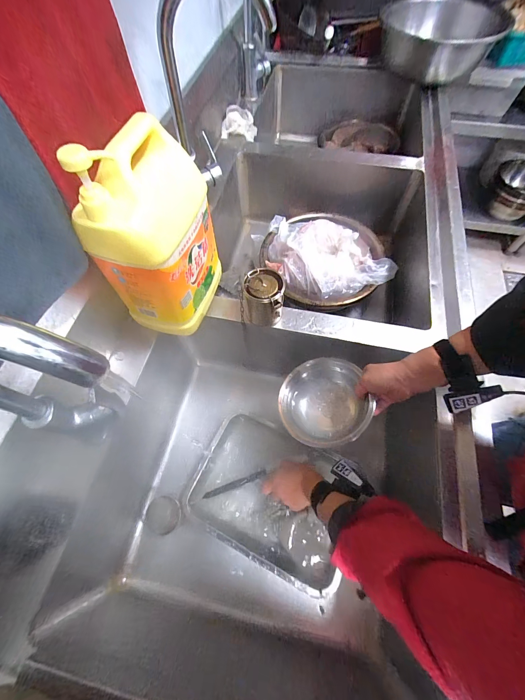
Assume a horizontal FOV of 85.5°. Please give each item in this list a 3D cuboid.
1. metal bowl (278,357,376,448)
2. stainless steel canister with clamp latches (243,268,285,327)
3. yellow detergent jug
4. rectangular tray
[{"bbox_3d":[0.113,0.096,0.537,0.153,0.069,0.158,-1,64,1],"label":"metal bowl"},{"bbox_3d":[0.004,-0.094,0.524,0.066,0.083,0.071,-1,63,1],"label":"stainless steel canister with clamp latches"},{"bbox_3d":[-0.156,-0.172,0.439,0.119,0.283,0.178,9,64,6],"label":"yellow detergent jug"},{"bbox_3d":[0.024,0.307,0.621,0.320,0.042,0.248,24,66,13],"label":"rectangular tray"}]

